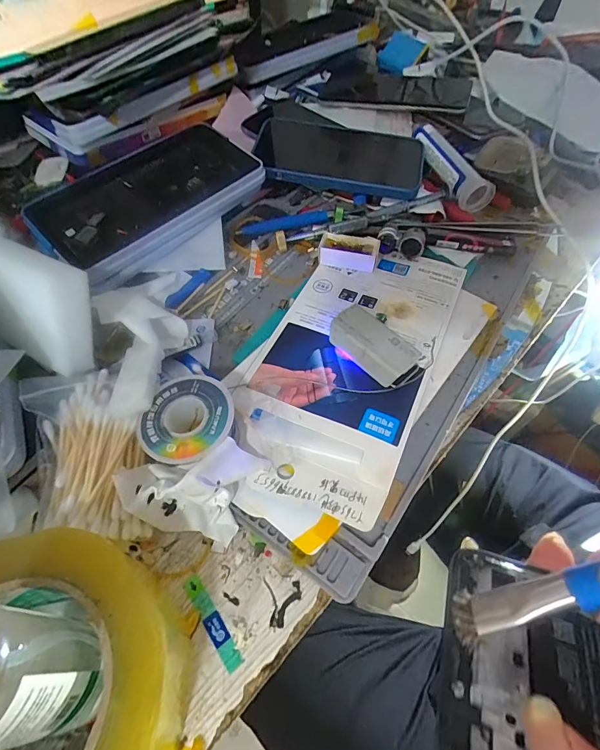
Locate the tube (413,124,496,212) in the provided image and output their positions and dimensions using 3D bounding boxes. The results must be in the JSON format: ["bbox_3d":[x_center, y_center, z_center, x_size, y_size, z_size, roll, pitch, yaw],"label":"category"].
[{"bbox_3d":[0.151,-0.213,0.397,0.028,0.032,0.109,-28,77,-18],"label":"tube"}]

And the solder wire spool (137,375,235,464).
[{"bbox_3d":[-0.063,0.030,0.229,0.049,0.029,0.051,-1,54,1],"label":"solder wire spool"}]

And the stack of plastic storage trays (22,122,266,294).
[{"bbox_3d":[-0.131,-0.156,0.335,0.117,0.026,0.181,33,62,22],"label":"stack of plastic storage trays"}]

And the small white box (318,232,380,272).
[{"bbox_3d":[0.040,-0.101,0.324,0.047,0.019,0.022,8,55,7],"label":"small white box"}]

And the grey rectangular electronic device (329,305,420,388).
[{"bbox_3d":[0.048,-0.019,0.266,0.032,0.022,0.059,-38,62,-23],"label":"grey rectangular electronic device"}]

